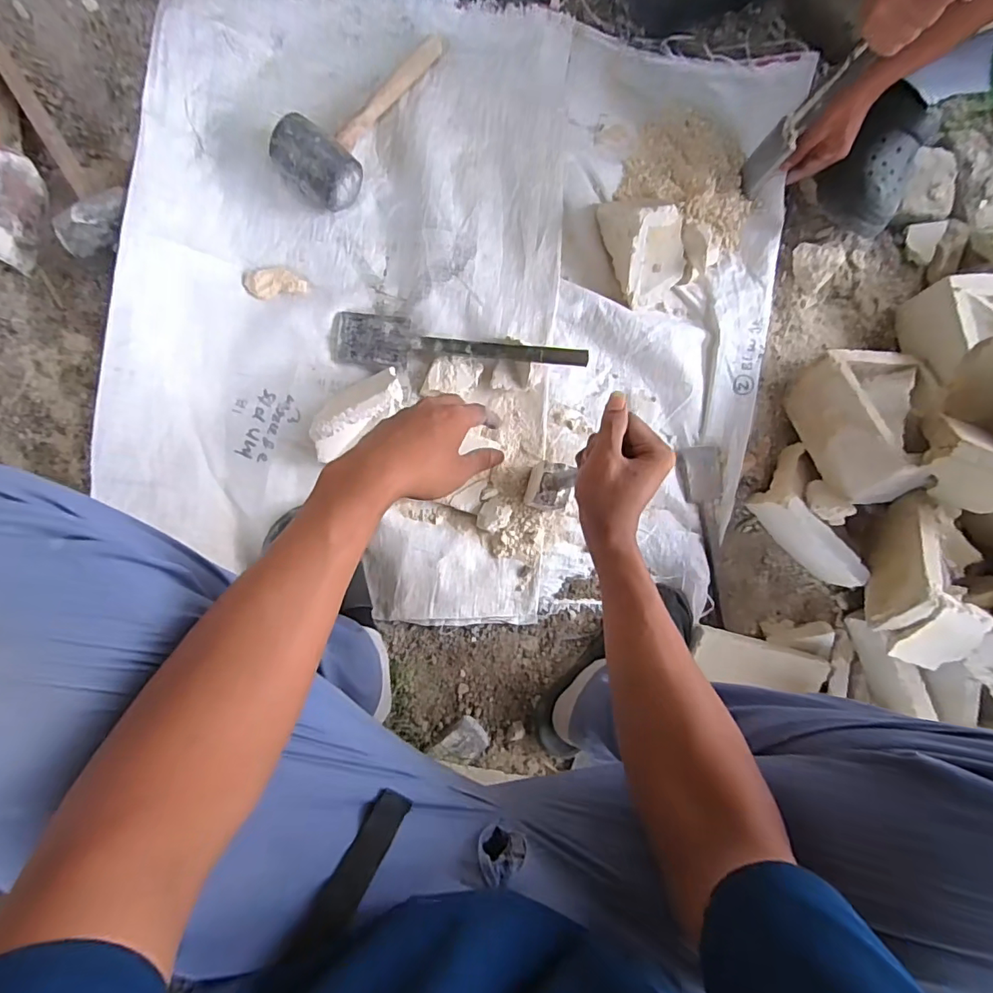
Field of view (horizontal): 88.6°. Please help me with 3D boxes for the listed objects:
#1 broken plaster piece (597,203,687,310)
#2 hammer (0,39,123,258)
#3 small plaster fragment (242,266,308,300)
[{"bbox_3d":[0.214,-0.351,0.698,0.106,0.077,0.153,-15,90,-9],"label":"broken plaster piece"},{"bbox_3d":[-0.512,-0.404,0.577,0.085,0.057,0.320,-33,93,-9],"label":"hammer"},{"bbox_3d":[-0.283,-0.274,0.648,0.071,0.010,0.038,-15,90,-9],"label":"small plaster fragment"}]

